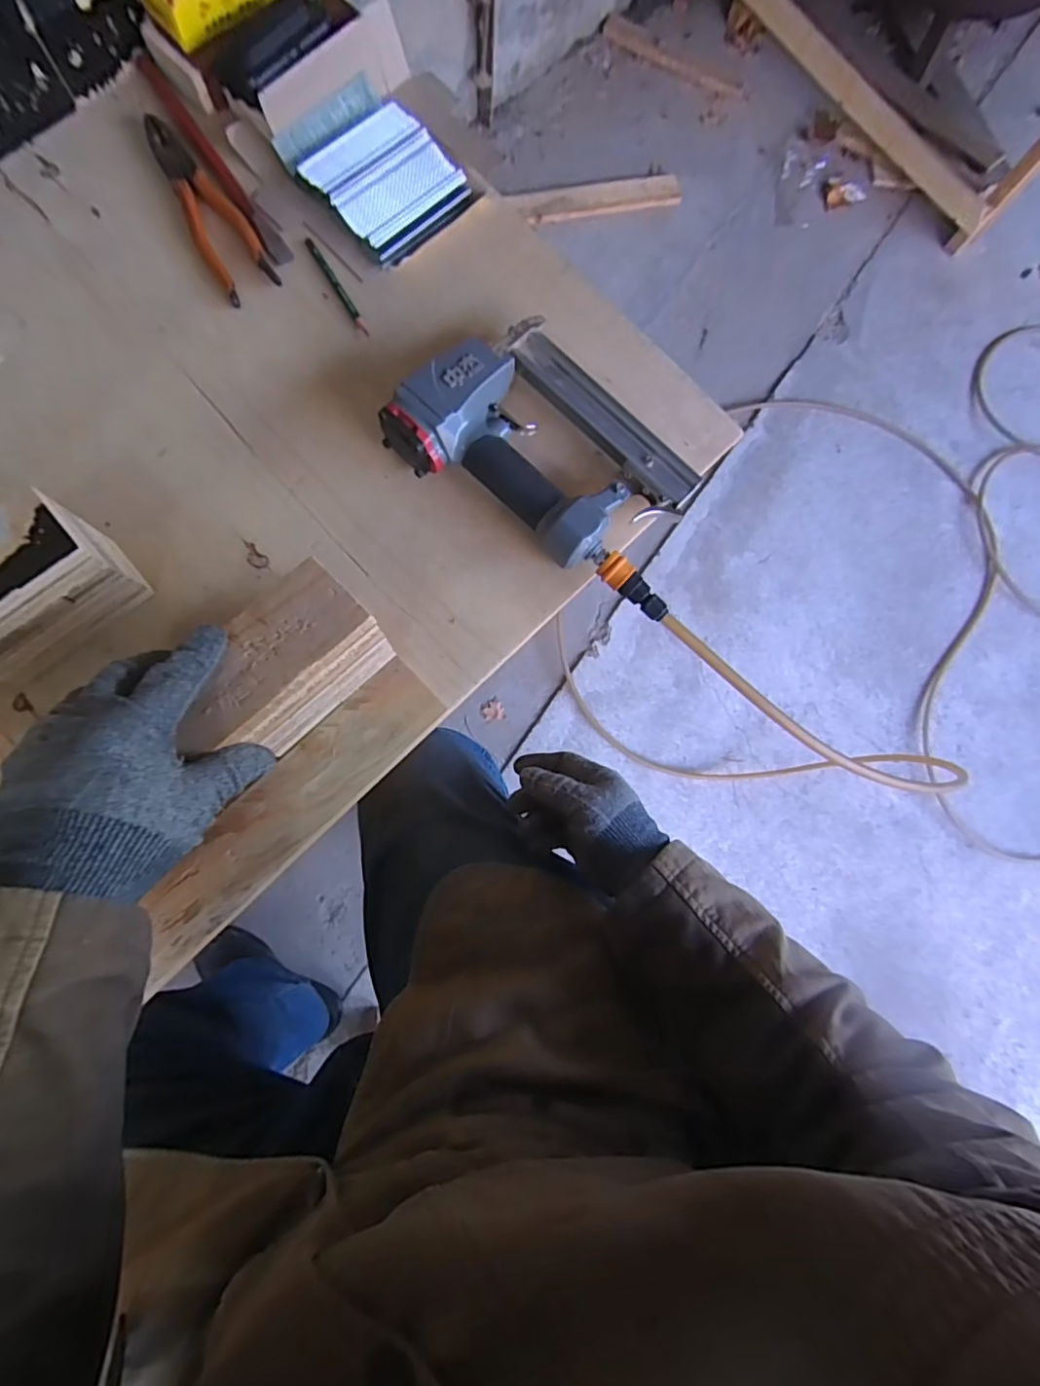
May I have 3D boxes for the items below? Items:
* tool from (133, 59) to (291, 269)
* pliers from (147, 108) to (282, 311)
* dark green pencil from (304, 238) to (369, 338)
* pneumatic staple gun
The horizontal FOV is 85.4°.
[{"bbox_3d":[-0.279,-0.481,0.511,0.021,0.014,0.238,-35,85,-8],"label":"tool"},{"bbox_3d":[-0.280,-0.434,0.501,0.049,0.012,0.190,-31,84,-7],"label":"pliers"},{"bbox_3d":[-0.163,-0.364,0.502,0.008,0.004,0.106,-30,84,-7],"label":"dark green pencil"},{"bbox_3d":[0.022,-0.203,0.461,0.220,0.054,0.168,43,81,4],"label":"pneumatic staple gun"}]

